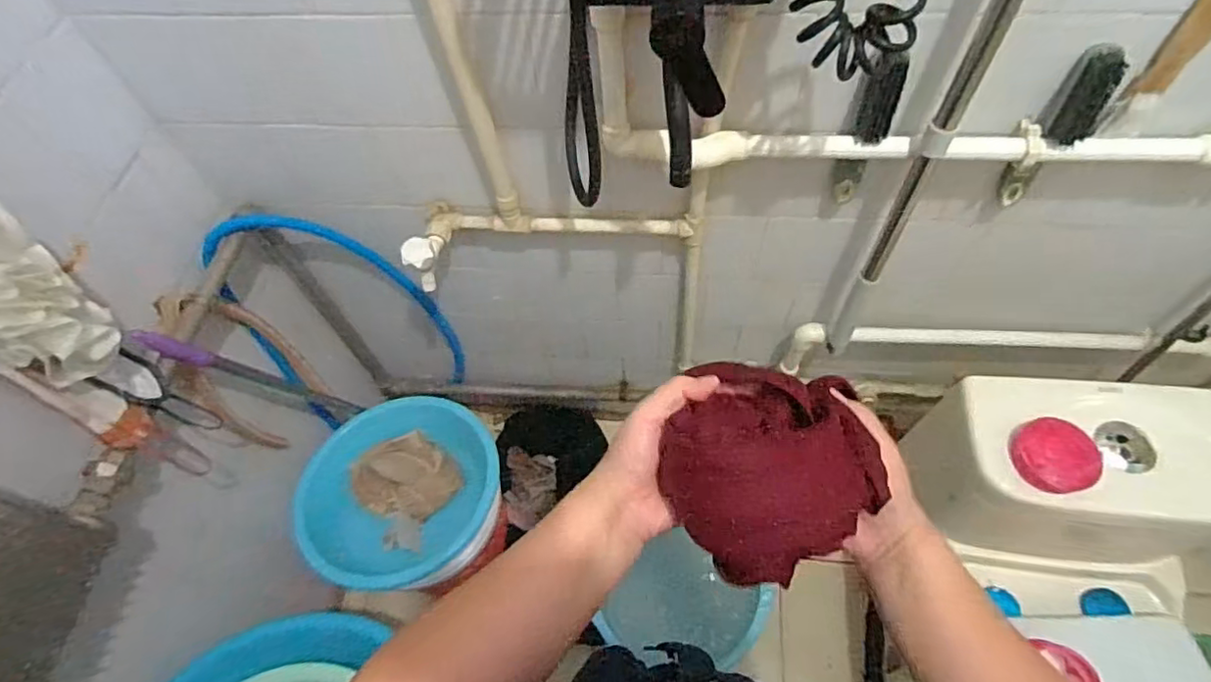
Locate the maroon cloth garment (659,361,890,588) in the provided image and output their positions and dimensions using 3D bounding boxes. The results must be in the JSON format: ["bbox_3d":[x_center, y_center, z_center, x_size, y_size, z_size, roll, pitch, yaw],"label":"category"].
[{"bbox_3d":[0.110,0.080,0.408,0.135,0.053,0.122,-38,64,-17],"label":"maroon cloth garment"}]

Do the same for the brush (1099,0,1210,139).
[{"bbox_3d":[0.560,-0.272,0.602,0.034,0.169,0.024,21,64,15],"label":"brush"}]

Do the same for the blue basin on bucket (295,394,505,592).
[{"bbox_3d":[-0.352,0.255,1.087,0.321,0.107,0.306,-2,60,3],"label":"blue basin on bucket"}]

